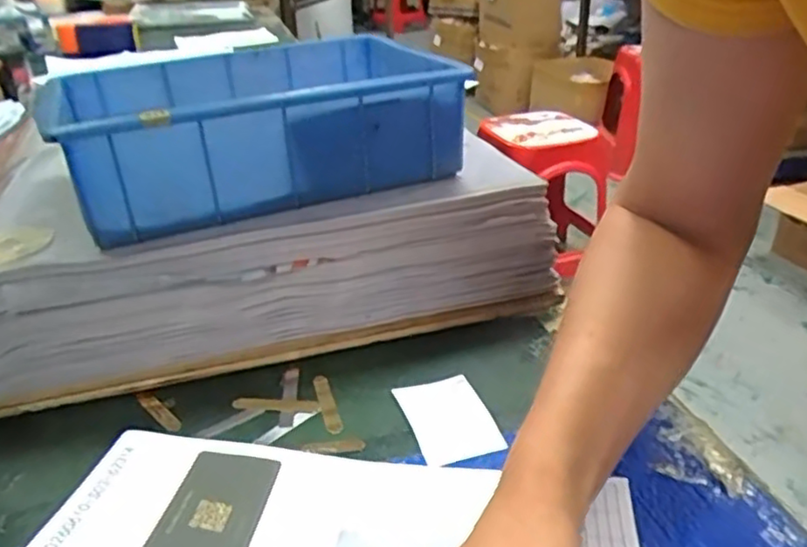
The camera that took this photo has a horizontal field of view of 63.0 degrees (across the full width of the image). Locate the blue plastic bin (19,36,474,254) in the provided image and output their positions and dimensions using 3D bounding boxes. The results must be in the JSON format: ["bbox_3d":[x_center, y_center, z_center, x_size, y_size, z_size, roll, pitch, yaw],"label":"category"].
[{"bbox_3d":[-0.116,-0.124,0.527,0.285,0.074,0.203,-14,32,-21],"label":"blue plastic bin"}]

